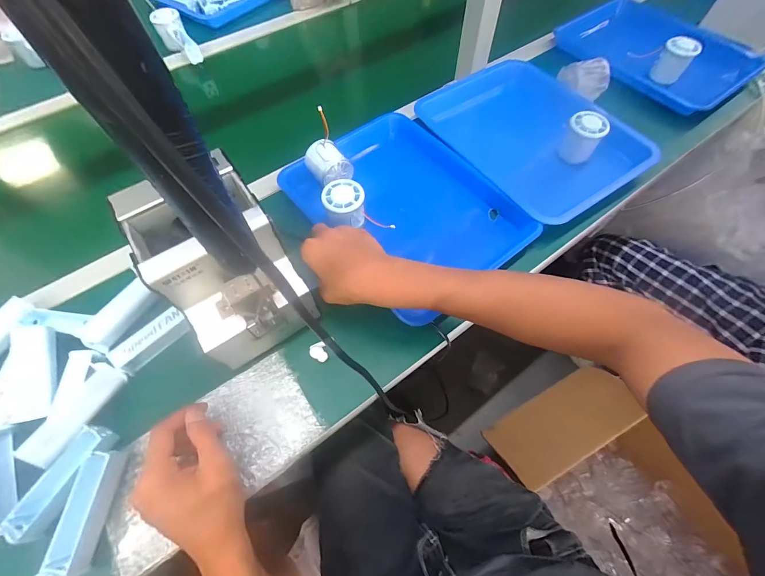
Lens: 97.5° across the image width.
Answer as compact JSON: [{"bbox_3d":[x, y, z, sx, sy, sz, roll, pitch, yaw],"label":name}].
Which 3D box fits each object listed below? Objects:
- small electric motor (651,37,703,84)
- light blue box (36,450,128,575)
[{"bbox_3d":[0.540,-0.421,0.624,0.052,0.064,0.055,35,68,17],"label":"small electric motor"},{"bbox_3d":[-0.281,0.210,0.317,0.027,0.027,0.098,2,63,1],"label":"light blue box"}]

